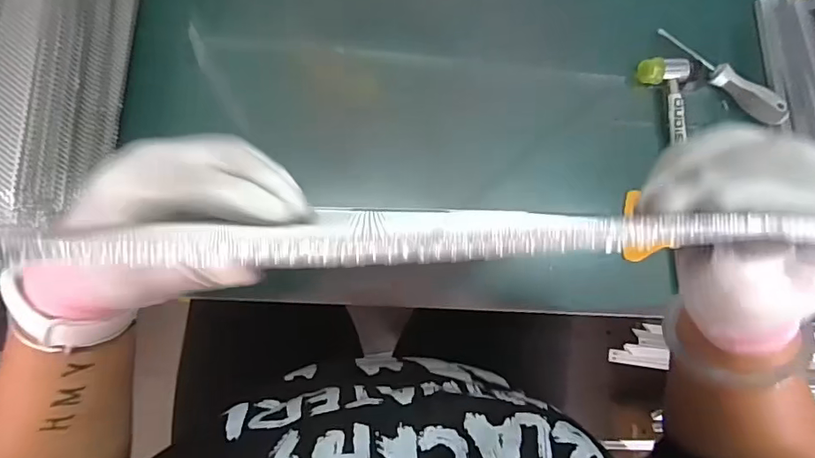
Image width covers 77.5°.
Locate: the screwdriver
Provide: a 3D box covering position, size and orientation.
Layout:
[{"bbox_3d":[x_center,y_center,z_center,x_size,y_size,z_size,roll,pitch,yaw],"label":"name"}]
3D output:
[{"bbox_3d":[0.336,-0.166,0.535,0.154,0.021,0.026,40,80,0],"label":"screwdriver"}]

